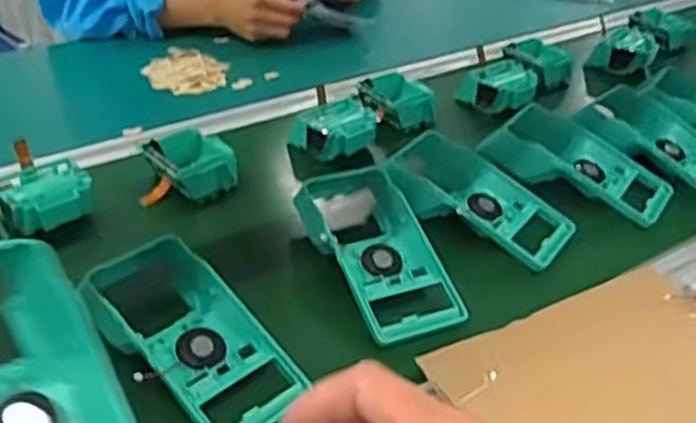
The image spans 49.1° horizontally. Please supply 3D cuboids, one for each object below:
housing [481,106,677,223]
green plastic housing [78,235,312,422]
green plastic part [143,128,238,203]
[{"bbox_3d":[0.234,-0.054,0.764,0.175,0.039,0.108,26,38,30],"label":"housing"},{"bbox_3d":[-0.112,0.085,0.540,0.091,0.048,0.176,-25,43,-38],"label":"green plastic housing"},{"bbox_3d":[-0.150,-0.045,0.745,0.076,0.038,0.077,31,41,34],"label":"green plastic part"}]

